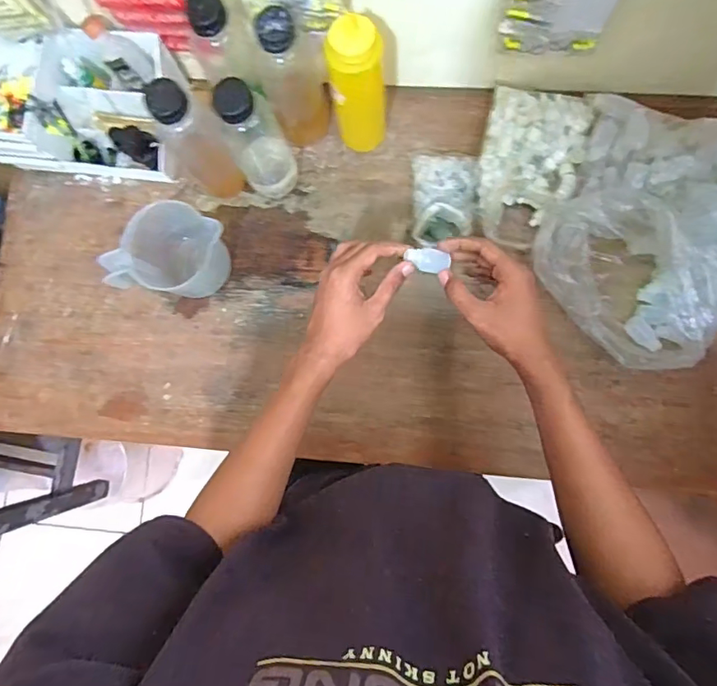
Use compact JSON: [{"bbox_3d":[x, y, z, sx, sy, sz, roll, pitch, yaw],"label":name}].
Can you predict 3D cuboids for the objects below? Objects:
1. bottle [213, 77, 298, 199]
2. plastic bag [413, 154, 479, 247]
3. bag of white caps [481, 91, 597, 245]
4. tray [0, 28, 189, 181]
[{"bbox_3d":[-0.119,-0.231,0.584,0.059,0.192,0.057,0,84,4],"label":"bottle"},{"bbox_3d":[0.111,-0.182,0.643,0.079,0.021,0.114,1,84,4],"label":"plastic bag"},{"bbox_3d":[0.211,-0.217,0.636,0.120,0.049,0.185,14,85,5],"label":"bag of white caps"},{"bbox_3d":[-0.350,-0.294,0.643,0.234,0.099,0.141,2,84,4],"label":"tray"}]

